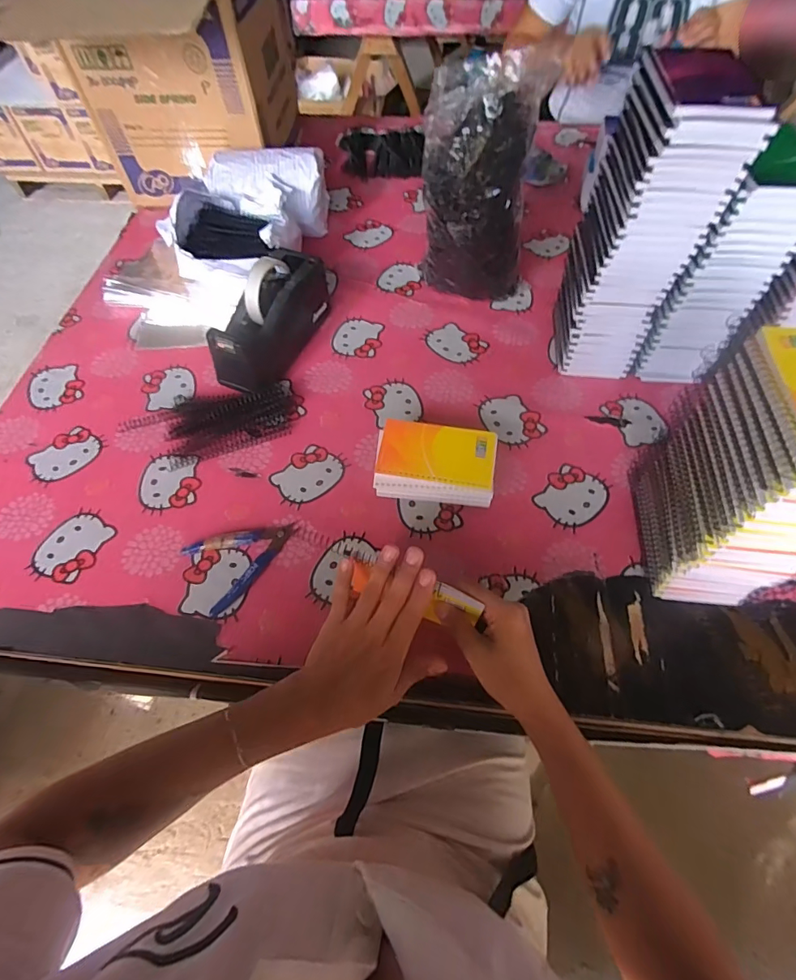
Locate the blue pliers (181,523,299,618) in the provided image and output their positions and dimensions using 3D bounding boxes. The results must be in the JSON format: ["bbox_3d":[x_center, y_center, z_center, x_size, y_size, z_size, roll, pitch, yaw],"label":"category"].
[{"bbox_3d":[-0.164,0.072,0.504,0.114,0.012,0.083,-29,62,-15],"label":"blue pliers"}]

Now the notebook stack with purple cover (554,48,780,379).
[{"bbox_3d":[0.272,-0.285,0.546,0.096,0.316,0.140,0,59,1],"label":"notebook stack with purple cover"}]

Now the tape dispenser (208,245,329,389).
[{"bbox_3d":[-0.173,-0.233,0.629,0.079,0.114,0.201,21,61,14],"label":"tape dispenser"}]

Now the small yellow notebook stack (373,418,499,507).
[{"bbox_3d":[0.043,-0.025,0.538,0.134,0.050,0.095,4,59,4],"label":"small yellow notebook stack"}]

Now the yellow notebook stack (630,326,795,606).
[{"bbox_3d":[0.311,-0.005,0.423,0.092,0.243,0.149,5,59,5],"label":"yellow notebook stack"}]

